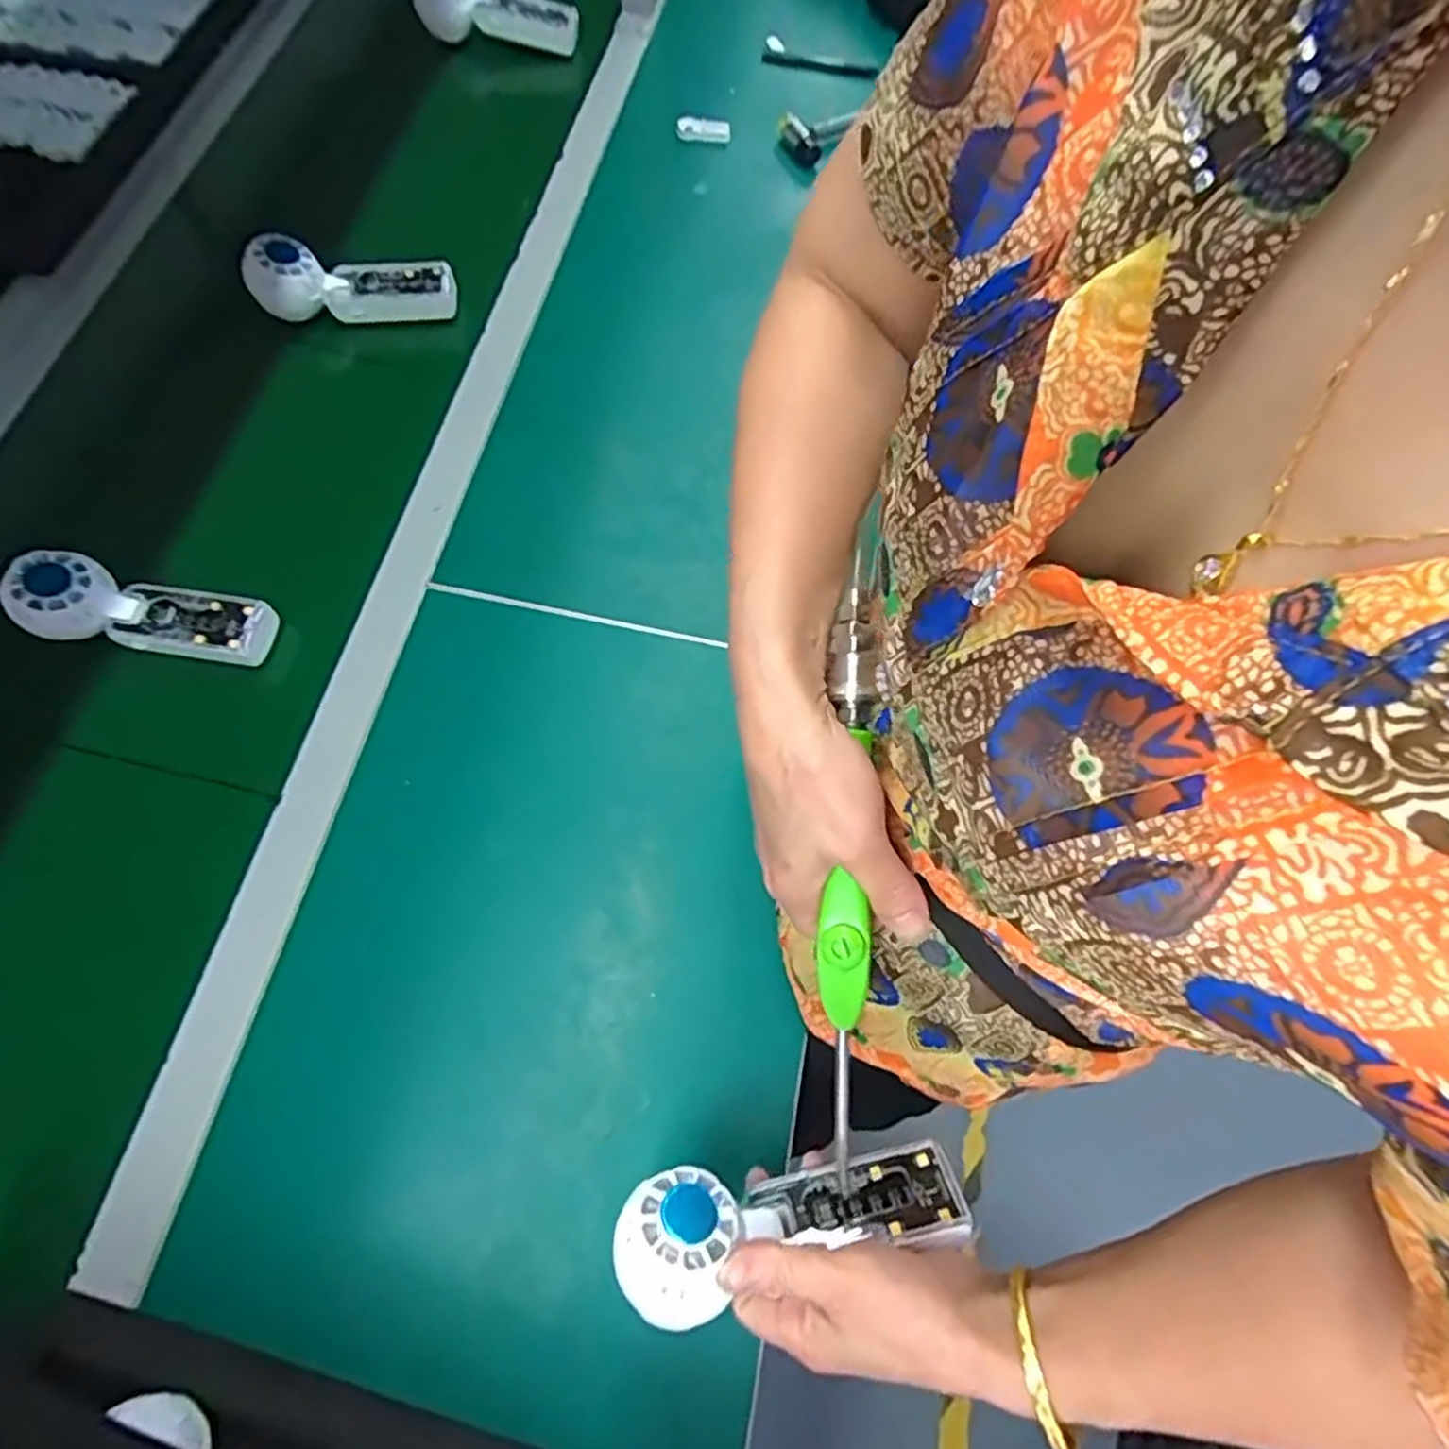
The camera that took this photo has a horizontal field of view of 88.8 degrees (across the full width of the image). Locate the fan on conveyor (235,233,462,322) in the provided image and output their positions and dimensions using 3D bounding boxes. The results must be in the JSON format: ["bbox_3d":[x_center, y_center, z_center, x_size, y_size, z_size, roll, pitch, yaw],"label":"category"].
[{"bbox_3d":[-0.333,-0.396,0.669,0.169,0.055,0.043,-3,70,-15],"label":"fan on conveyor"}]

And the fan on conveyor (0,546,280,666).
[{"bbox_3d":[-0.417,-0.083,0.533,0.161,0.054,0.055,9,70,2],"label":"fan on conveyor"}]

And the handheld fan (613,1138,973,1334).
[{"bbox_3d":[0.033,0.251,0.371,0.172,0.046,0.059,-2,32,-15],"label":"handheld fan"}]

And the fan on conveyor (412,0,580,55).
[{"bbox_3d":[-0.252,-0.790,0.826,0.174,0.071,0.048,-2,69,-17],"label":"fan on conveyor"}]

